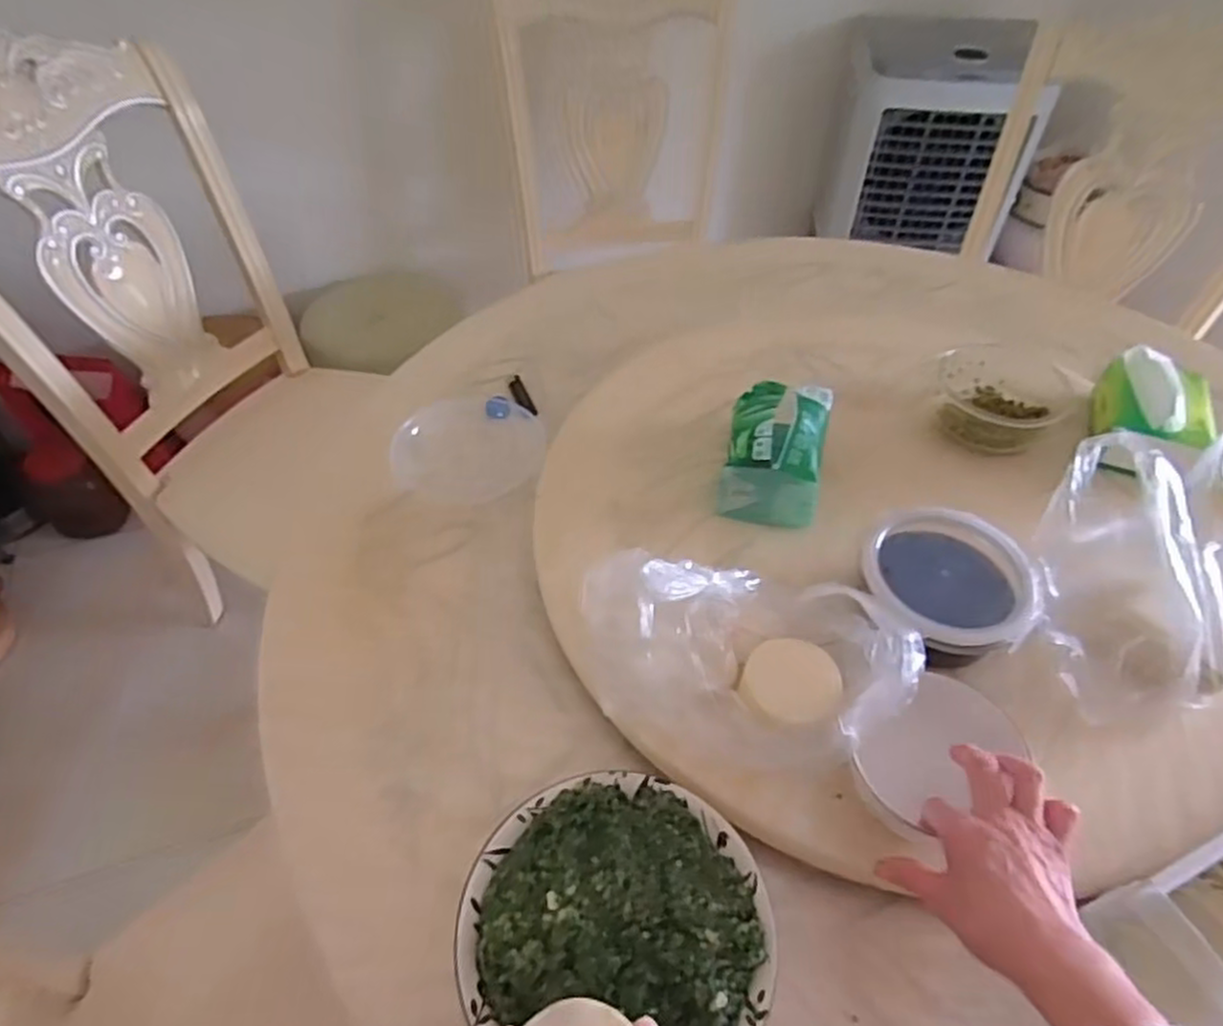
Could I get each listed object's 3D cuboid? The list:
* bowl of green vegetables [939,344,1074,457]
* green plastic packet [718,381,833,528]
[{"bbox_3d":[0.437,-0.133,0.863,0.134,0.057,0.134,1,49,-1],"label":"bowl of green vegetables"},{"bbox_3d":[0.173,-0.070,0.786,0.105,0.086,0.149,12,50,9],"label":"green plastic packet"}]

